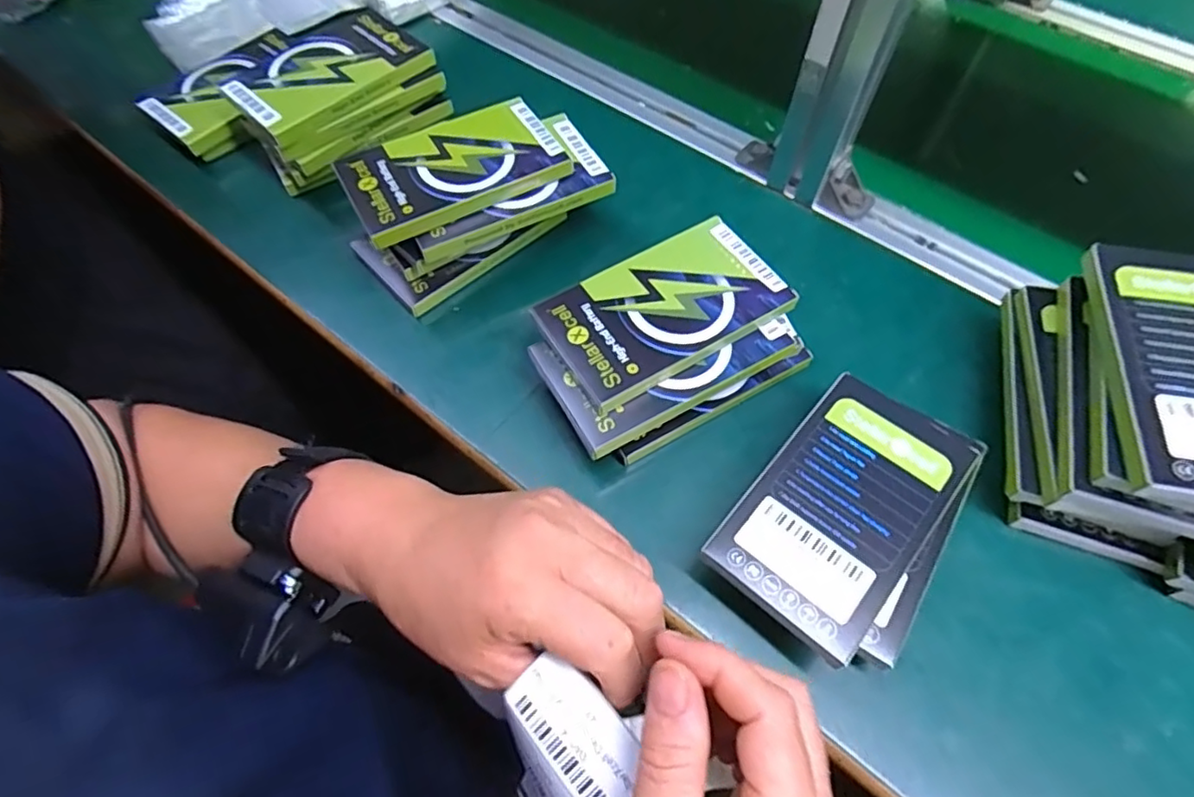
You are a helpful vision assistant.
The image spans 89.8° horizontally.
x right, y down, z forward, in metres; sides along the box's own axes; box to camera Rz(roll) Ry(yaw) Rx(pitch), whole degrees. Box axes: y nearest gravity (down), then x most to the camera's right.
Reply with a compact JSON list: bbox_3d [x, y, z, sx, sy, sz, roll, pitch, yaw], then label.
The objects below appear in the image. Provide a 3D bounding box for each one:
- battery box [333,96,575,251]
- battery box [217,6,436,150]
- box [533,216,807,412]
[{"bbox_3d":[-0.093,-0.151,0.388,0.133,0.013,0.080,-26,64,-13],"label":"battery box"},{"bbox_3d":[-0.193,-0.238,0.434,0.086,0.013,0.133,38,68,20],"label":"battery box"},{"bbox_3d":[0.038,-0.053,0.345,0.132,0.009,0.078,-28,64,-14],"label":"box"}]

